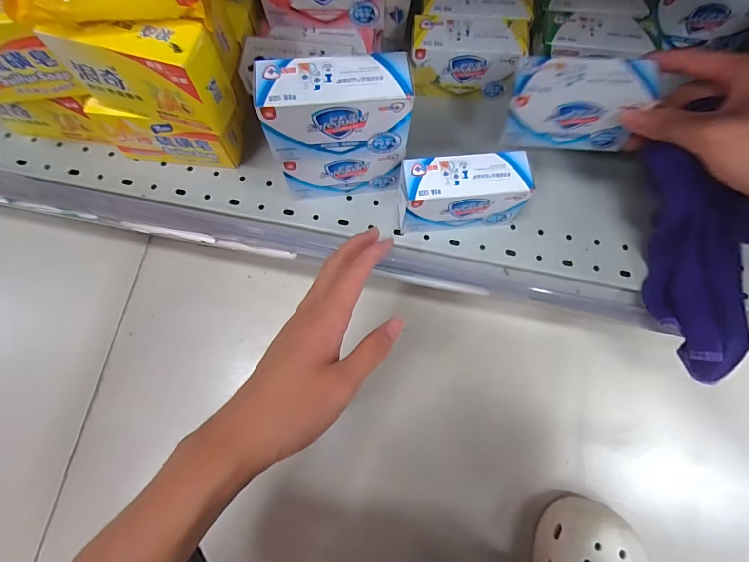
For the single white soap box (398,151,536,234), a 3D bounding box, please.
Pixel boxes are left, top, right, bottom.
[{"bbox_3d":[0.069,-0.070,0.318,0.100,0.063,0.041,-4,77,-2],"label":"single white soap box"}]

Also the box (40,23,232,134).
[{"bbox_3d":[-0.158,-0.144,0.263,0.099,0.067,0.034,12,77,2],"label":"box"}]

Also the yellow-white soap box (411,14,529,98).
[{"bbox_3d":[0.081,-0.202,0.352,0.093,0.059,0.041,8,77,1],"label":"yellow-white soap box"}]

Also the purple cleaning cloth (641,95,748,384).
[{"bbox_3d":[0.255,-0.024,0.301,0.074,0.042,0.212,-18,101,-5],"label":"purple cleaning cloth"}]

